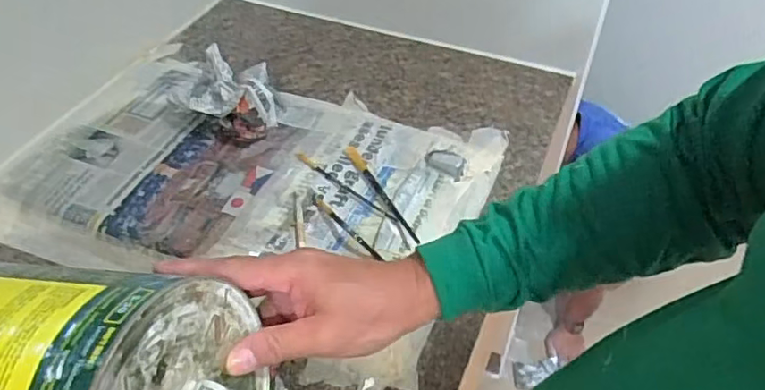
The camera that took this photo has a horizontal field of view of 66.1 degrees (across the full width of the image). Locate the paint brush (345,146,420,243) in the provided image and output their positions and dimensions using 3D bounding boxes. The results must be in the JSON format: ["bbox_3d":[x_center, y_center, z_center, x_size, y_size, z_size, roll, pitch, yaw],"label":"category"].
[{"bbox_3d":[-0.003,-0.007,0.631,0.015,0.011,0.159,-20,48,-18],"label":"paint brush"}]

